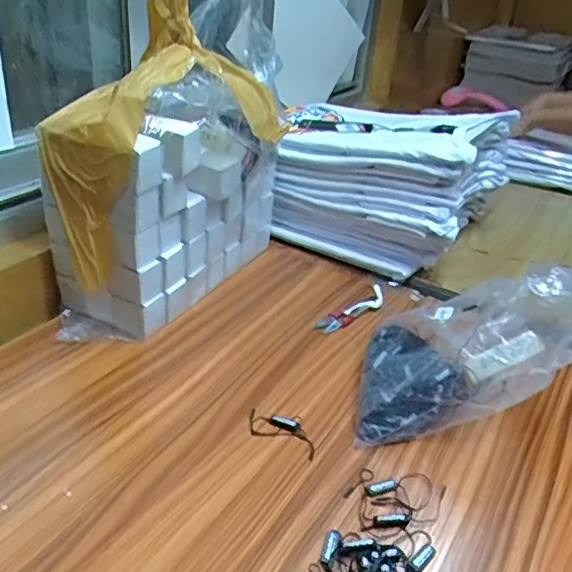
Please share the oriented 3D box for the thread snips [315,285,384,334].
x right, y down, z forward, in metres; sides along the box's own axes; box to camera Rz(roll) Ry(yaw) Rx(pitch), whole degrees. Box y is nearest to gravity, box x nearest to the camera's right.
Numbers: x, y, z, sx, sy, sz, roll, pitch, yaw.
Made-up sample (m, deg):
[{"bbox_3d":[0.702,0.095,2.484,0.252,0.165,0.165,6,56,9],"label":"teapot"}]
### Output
[{"bbox_3d":[0.088,0.028,0.725,0.031,0.015,0.125,30,38,34],"label":"thread snips"}]

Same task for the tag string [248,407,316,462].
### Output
[{"bbox_3d":[-0.003,0.133,0.545,0.069,0.008,0.036,14,32,13],"label":"tag string"}]

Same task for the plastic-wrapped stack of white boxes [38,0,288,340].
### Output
[{"bbox_3d":[-0.116,-0.161,0.662,0.131,0.369,0.297,23,35,26],"label":"plastic-wrapped stack of white boxes"}]

